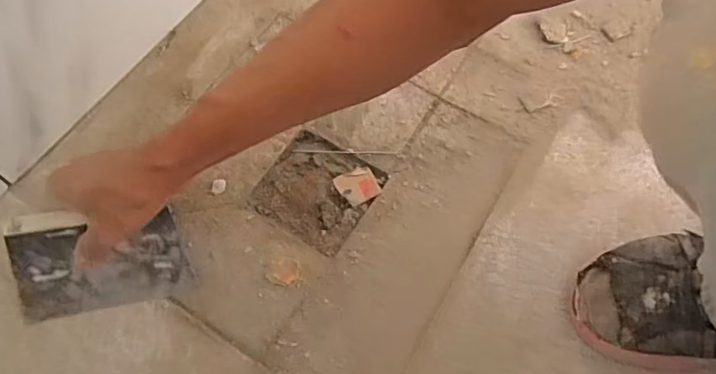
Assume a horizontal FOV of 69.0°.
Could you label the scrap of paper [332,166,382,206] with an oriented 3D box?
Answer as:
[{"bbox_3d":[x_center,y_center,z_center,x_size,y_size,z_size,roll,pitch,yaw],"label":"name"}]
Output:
[{"bbox_3d":[0.000,-0.002,0.520,0.037,0.005,0.036,-29,69,-15],"label":"scrap of paper"}]

